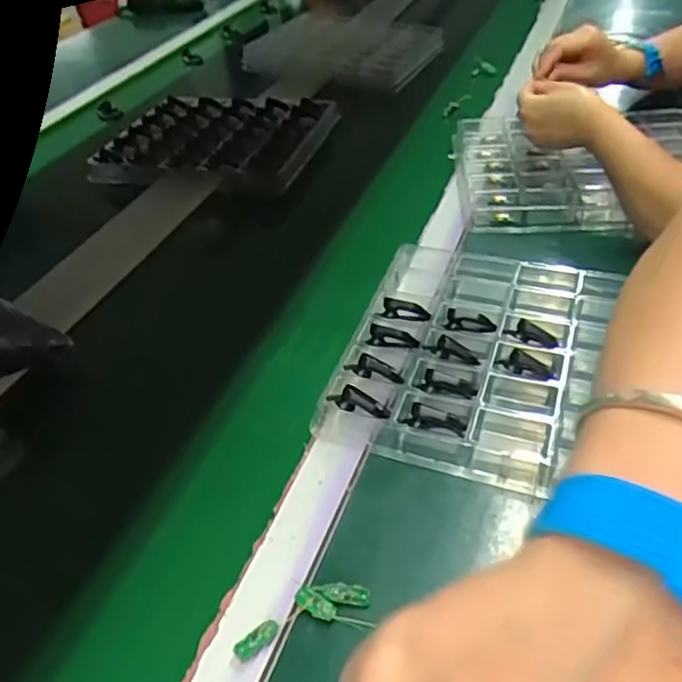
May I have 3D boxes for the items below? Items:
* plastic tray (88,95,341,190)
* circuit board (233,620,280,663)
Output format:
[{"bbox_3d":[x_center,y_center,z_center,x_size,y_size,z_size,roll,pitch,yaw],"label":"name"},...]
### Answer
[{"bbox_3d":[-0.167,-0.274,0.858,0.263,0.048,0.214,12,45,18],"label":"plastic tray"},{"bbox_3d":[-0.050,0.176,0.372,0.030,0.005,0.011,-33,49,-27],"label":"circuit board"}]

